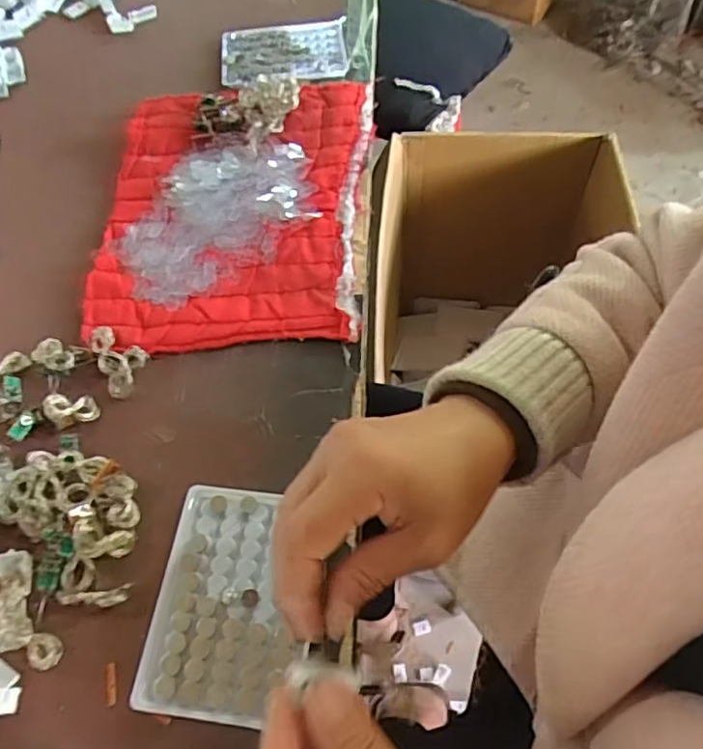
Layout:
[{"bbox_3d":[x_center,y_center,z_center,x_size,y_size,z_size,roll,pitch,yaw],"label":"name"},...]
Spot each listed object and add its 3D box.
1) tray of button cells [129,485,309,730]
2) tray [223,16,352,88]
[{"bbox_3d":[-0.073,0.133,0.366,0.087,0.010,0.129,5,60,5],"label":"tray of button cells"},{"bbox_3d":[-0.072,-0.341,0.645,0.132,0.012,0.101,-7,60,-2],"label":"tray"}]

